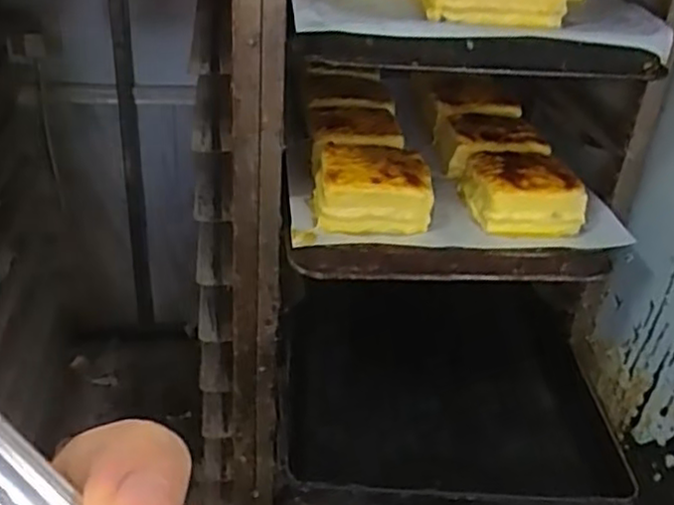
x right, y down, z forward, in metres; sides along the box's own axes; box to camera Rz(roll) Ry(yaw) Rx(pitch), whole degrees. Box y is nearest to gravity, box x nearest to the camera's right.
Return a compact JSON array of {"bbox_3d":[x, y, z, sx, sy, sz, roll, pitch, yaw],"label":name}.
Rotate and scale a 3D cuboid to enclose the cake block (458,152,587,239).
[{"bbox_3d":[0.221,-0.076,0.862,0.119,0.060,0.123,-3,33,-13],"label":"cake block"}]

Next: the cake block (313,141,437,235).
[{"bbox_3d":[0.040,-0.080,0.841,0.131,0.063,0.118,3,33,-4],"label":"cake block"}]

